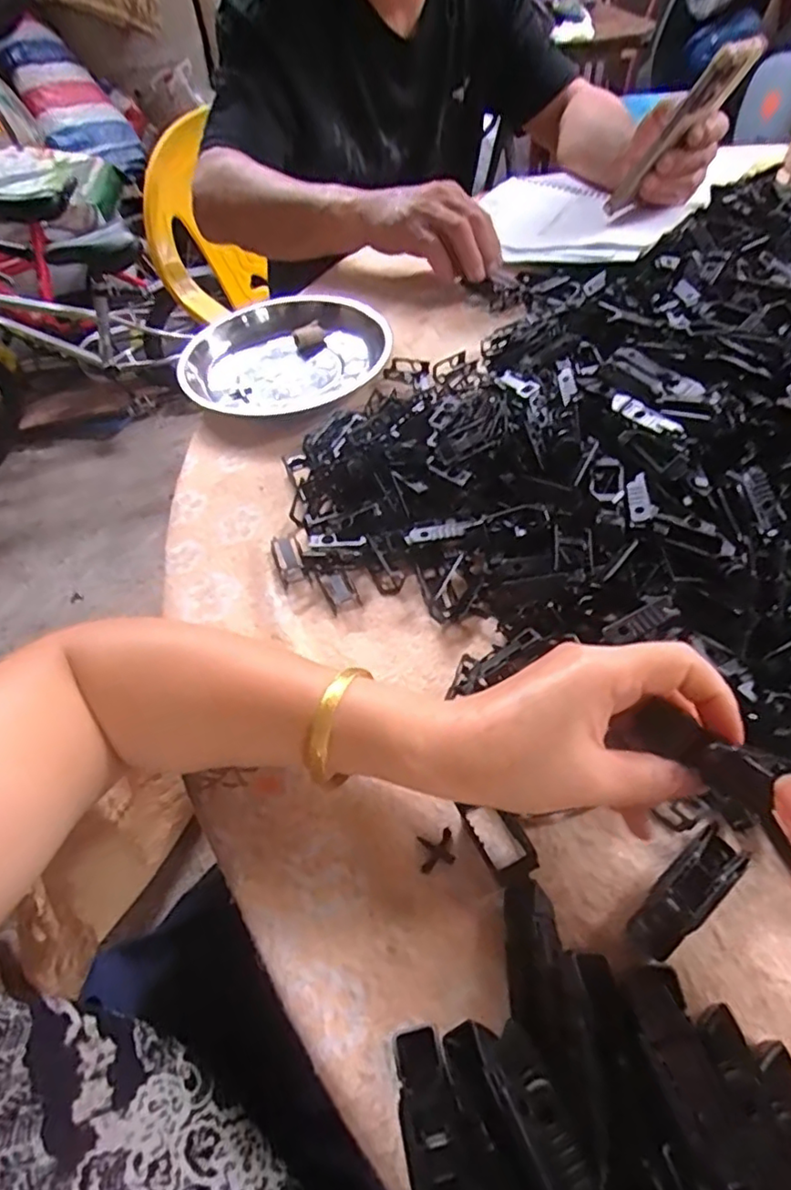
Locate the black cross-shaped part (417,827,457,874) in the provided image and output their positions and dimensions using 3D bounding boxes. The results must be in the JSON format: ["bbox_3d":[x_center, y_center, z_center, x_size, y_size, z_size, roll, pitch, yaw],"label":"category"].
[{"bbox_3d":[0.020,0.124,0.290,0.018,0.004,0.016,-15,53,-5],"label":"black cross-shaped part"}]

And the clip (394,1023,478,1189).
[{"bbox_3d":[0.015,0.204,0.224,0.021,0.012,0.066,-12,53,-3],"label":"clip"}]

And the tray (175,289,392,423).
[{"bbox_3d":[-0.101,-0.215,0.538,0.177,0.026,0.162,-35,57,-19],"label":"tray"}]

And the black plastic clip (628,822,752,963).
[{"bbox_3d":[0.129,0.132,0.263,0.064,0.013,0.021,-35,57,-19],"label":"black plastic clip"}]

